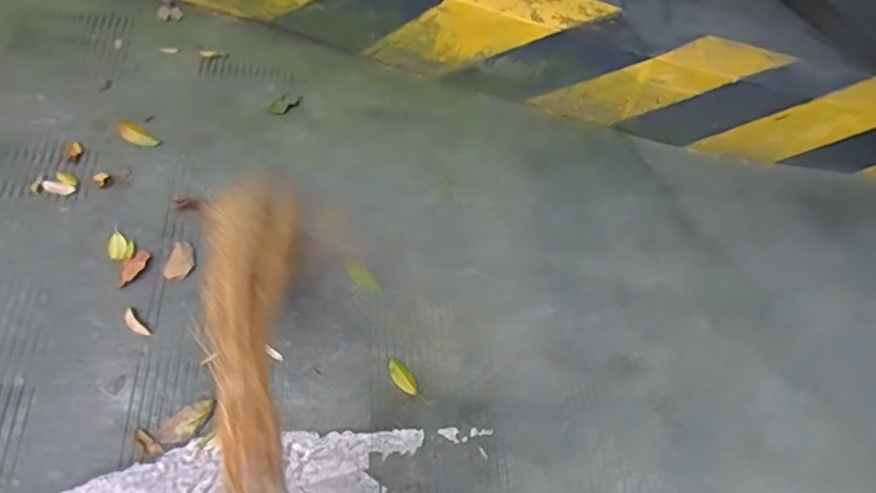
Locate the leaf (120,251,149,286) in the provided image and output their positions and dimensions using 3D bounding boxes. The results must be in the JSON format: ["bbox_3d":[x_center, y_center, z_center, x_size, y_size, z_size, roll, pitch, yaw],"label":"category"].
[{"bbox_3d":[-0.697,0.047,1.239,0.040,0.015,0.096,8,46,3],"label":"leaf"}]

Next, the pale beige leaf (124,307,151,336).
[{"bbox_3d":[-0.668,0.170,1.190,0.079,0.015,0.027,40,66,19],"label":"pale beige leaf"}]

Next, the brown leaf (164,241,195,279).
[{"bbox_3d":[-0.611,0.032,1.292,0.055,0.022,0.107,-3,46,-4],"label":"brown leaf"}]

